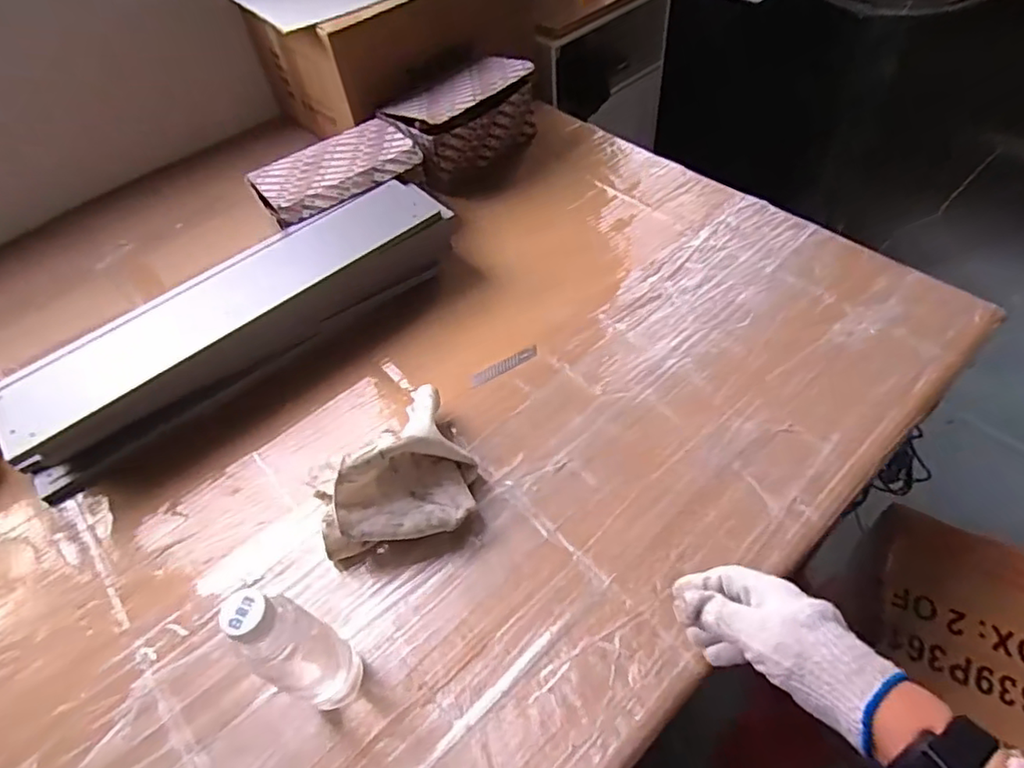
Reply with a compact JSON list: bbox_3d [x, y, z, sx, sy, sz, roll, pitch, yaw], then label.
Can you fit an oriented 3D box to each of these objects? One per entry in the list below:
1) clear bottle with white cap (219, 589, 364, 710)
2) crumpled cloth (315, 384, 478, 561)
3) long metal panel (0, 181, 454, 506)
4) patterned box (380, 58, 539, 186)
[{"bbox_3d":[-0.165,0.209,0.463,0.057,0.193,0.048,25,58,24],"label":"clear bottle with white cap"},{"bbox_3d":[-0.124,0.074,0.634,0.152,0.085,0.181,-10,55,-5],"label":"crumpled cloth"},{"bbox_3d":[-0.351,-0.088,0.792,0.599,0.105,0.135,-36,55,-21],"label":"long metal panel"},{"bbox_3d":[-0.091,-0.462,1.019,0.256,0.109,0.161,-35,56,-20],"label":"patterned box"}]

